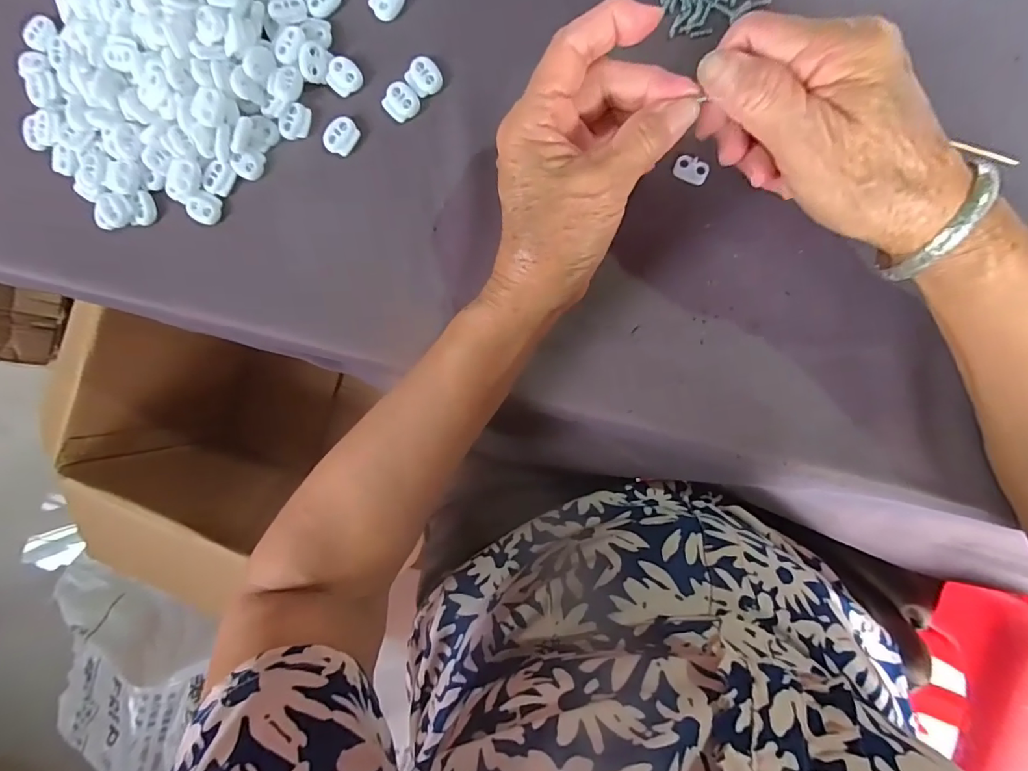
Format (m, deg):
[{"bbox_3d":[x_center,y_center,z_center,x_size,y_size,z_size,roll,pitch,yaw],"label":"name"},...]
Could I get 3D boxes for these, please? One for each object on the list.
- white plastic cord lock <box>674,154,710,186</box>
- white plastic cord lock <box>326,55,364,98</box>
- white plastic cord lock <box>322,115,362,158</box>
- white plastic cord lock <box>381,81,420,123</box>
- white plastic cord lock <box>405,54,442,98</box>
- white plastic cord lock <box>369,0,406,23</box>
[{"bbox_3d":[0.100,-0.122,0.285,0.019,0.004,0.014,22,95,6],"label":"white plastic cord lock"},{"bbox_3d":[-0.104,-0.188,0.307,0.020,0.004,0.020,44,97,4],"label":"white plastic cord lock"},{"bbox_3d":[-0.106,-0.152,0.309,0.019,0.004,0.022,36,97,5],"label":"white plastic cord lock"},{"bbox_3d":[-0.067,-0.170,0.304,0.020,0.006,0.020,43,97,4],"label":"white plastic cord lock"},{"bbox_3d":[-0.054,-0.184,0.302,0.020,0.005,0.021,-37,88,8],"label":"white plastic cord lock"},{"bbox_3d":[-0.076,-0.231,0.303,0.019,0.004,0.023,39,97,4],"label":"white plastic cord lock"}]

